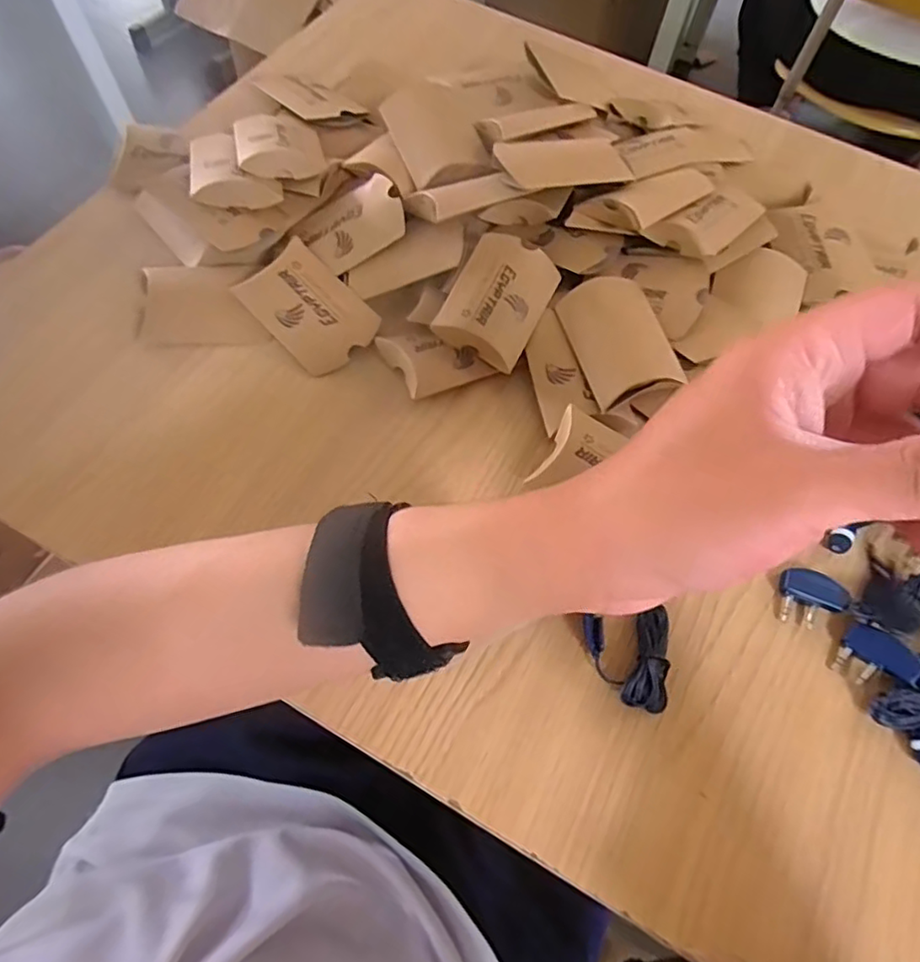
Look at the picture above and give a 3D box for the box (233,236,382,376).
[{"bbox_3d":[-0.099,-0.112,0.387,0.057,0.016,0.084,-44,88,-13],"label":"box"}]

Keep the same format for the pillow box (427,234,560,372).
[{"bbox_3d":[0.025,-0.116,0.375,0.056,0.025,0.083,26,66,8],"label":"pillow box"}]

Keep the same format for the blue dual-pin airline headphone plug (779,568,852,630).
[{"bbox_3d":[0.196,0.066,0.326,0.036,0.007,0.031,21,65,7],"label":"blue dual-pin airline headphone plug"}]

